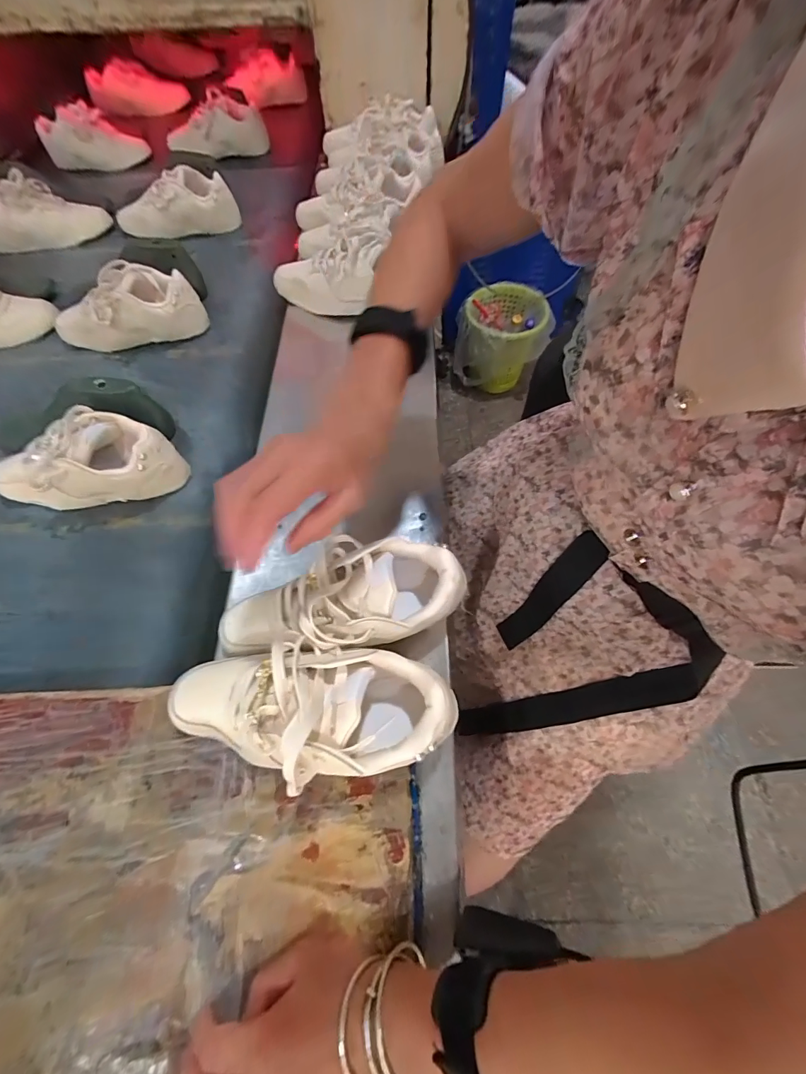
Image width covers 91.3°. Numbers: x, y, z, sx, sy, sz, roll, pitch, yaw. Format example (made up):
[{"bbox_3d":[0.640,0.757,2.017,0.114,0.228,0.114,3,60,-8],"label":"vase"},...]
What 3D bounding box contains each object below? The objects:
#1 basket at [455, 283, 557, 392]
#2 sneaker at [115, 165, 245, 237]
[{"bbox_3d":[0.360,-0.723,1.516,0.290,0.333,0.334,-3,64,0],"label":"basket"},{"bbox_3d":[-0.492,-0.717,0.844,0.247,0.091,0.102,-18,65,-7],"label":"sneaker"}]

